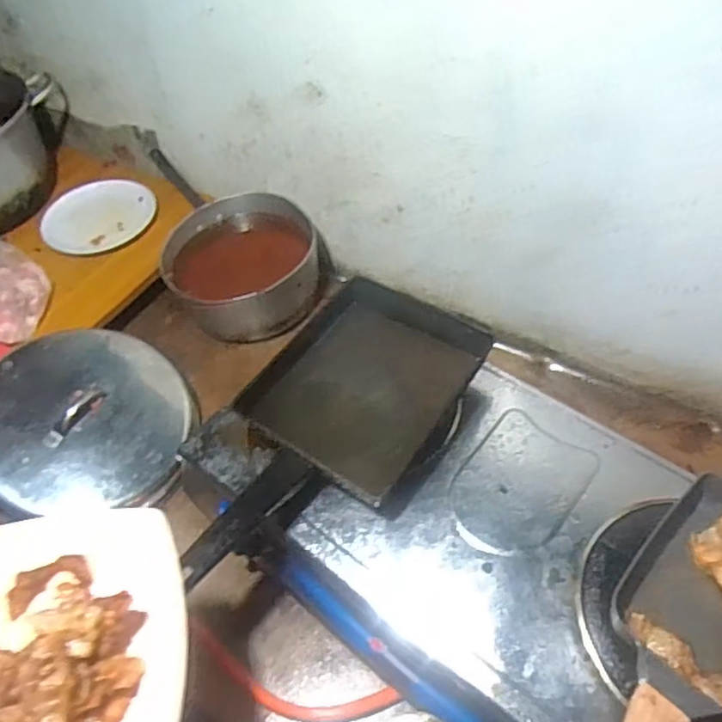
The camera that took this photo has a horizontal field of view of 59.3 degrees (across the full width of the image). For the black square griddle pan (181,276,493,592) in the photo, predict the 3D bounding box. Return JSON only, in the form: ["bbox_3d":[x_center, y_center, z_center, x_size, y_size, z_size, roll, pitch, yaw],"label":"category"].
[{"bbox_3d":[-0.041,0.076,0.714,0.219,0.056,0.416,29,60,23],"label":"black square griddle pan"}]

